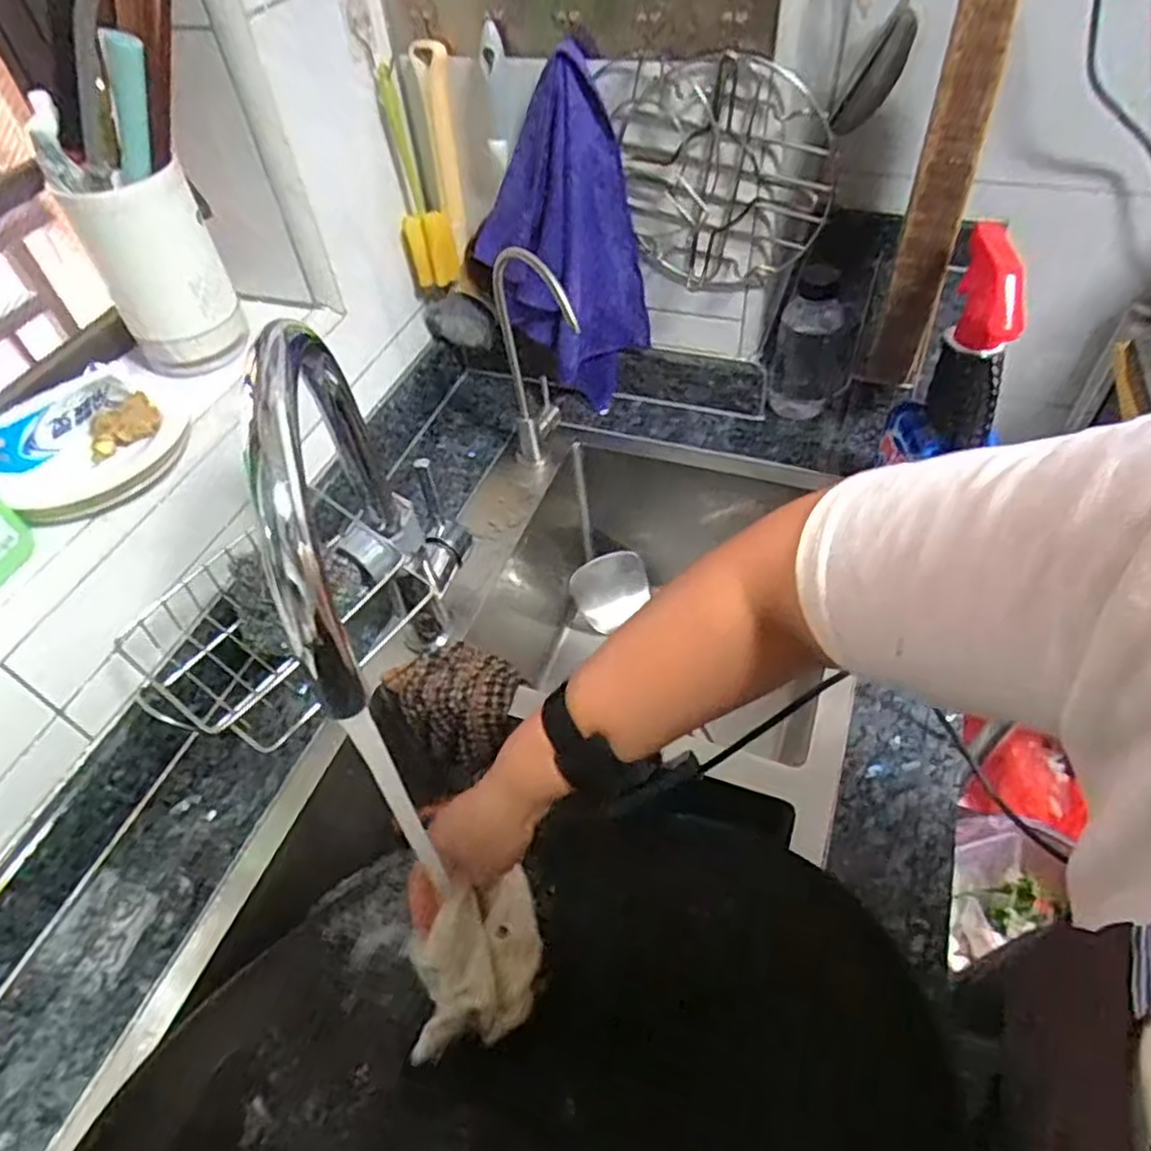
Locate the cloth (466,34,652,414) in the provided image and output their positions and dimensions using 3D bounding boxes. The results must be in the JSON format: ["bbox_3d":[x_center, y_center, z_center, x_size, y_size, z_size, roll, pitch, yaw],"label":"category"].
[{"bbox_3d":[-0.012,-0.329,0.761,0.162,0.318,0.069,2,51,7],"label":"cloth"}]

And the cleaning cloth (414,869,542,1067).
[{"bbox_3d":[-0.066,0.268,0.512,0.086,0.020,0.110,1,82,-21],"label":"cleaning cloth"}]

